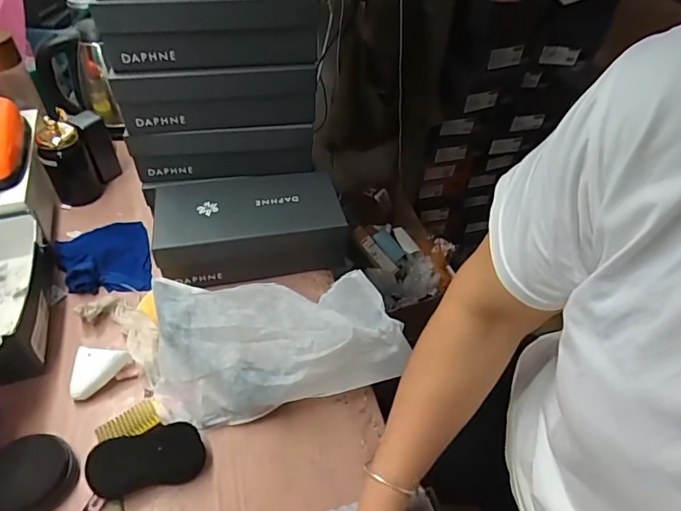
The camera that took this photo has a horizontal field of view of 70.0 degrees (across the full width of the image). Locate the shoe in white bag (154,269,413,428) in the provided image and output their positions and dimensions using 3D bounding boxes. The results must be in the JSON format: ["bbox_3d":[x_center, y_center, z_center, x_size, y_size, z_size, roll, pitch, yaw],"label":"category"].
[{"bbox_3d":[-0.090,0.105,0.666,0.331,0.114,0.192,-3,46,-7],"label":"shoe in white bag"}]

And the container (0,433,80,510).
[{"bbox_3d":[-0.365,0.261,0.572,0.095,0.025,0.090,2,46,-2],"label":"container"}]

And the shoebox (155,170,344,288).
[{"bbox_3d":[-0.151,-0.053,0.828,0.286,0.104,0.162,-6,47,-10],"label":"shoebox"}]

